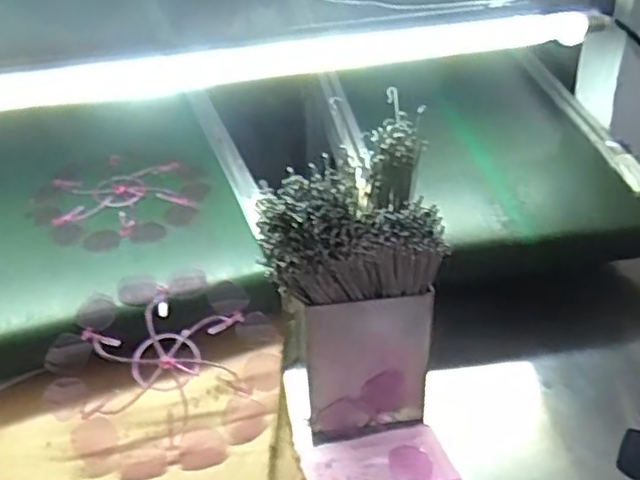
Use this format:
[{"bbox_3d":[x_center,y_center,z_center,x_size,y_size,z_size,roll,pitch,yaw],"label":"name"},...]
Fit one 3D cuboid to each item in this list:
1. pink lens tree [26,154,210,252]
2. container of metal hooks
[{"bbox_3d":[-0.326,-0.065,1.068,0.251,0.011,0.225,14,46,10],"label":"pink lens tree"},{"bbox_3d":[0.038,0.059,0.779,0.187,0.322,0.183,-2,31,1],"label":"container of metal hooks"}]

